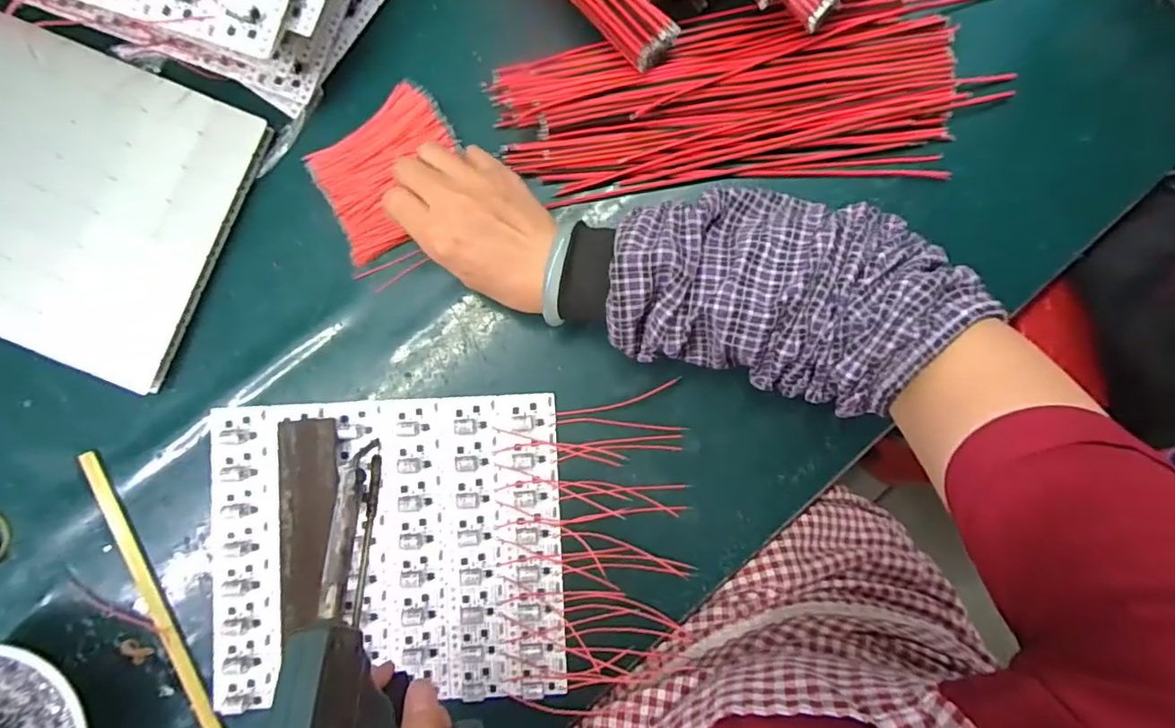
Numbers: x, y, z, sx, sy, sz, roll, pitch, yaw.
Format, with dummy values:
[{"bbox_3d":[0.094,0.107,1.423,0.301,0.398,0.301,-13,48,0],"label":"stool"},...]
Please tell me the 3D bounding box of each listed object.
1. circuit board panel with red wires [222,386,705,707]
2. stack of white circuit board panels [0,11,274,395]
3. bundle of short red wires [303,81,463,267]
[{"bbox_3d":[-0.097,0.127,0.382,0.317,0.030,0.203,-1,88,-1],"label":"circuit board panel with red wires"},{"bbox_3d":[-0.363,-0.116,0.377,0.231,0.018,0.199,22,89,-4],"label":"stack of white circuit board panels"},{"bbox_3d":[-0.142,-0.137,0.397,0.107,0.016,0.085,-37,92,0],"label":"bundle of short red wires"}]

